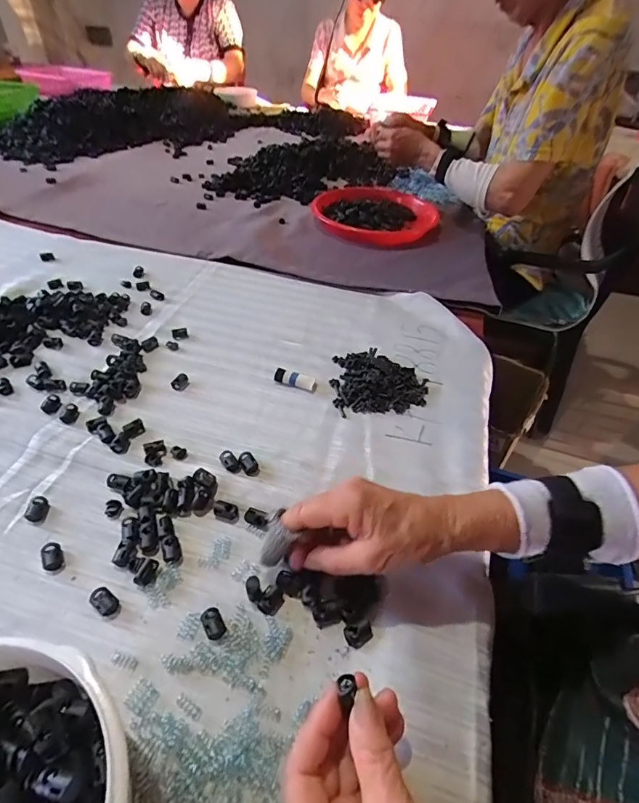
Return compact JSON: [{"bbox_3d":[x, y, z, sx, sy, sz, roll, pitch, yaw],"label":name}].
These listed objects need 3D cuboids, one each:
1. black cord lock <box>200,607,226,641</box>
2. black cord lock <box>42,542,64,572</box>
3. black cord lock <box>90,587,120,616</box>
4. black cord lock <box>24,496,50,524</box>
[{"bbox_3d":[-0.078,0.163,0.316,0.014,0.005,0.021,-22,52,-25],"label":"black cord lock"},{"bbox_3d":[-0.211,0.123,0.341,0.013,0.009,0.020,-14,49,-18],"label":"black cord lock"},{"bbox_3d":[-0.160,0.150,0.322,0.022,0.009,0.014,29,50,22],"label":"black cord lock"},{"bbox_3d":[-0.241,0.092,0.369,0.014,0.011,0.021,-5,47,-10],"label":"black cord lock"}]

